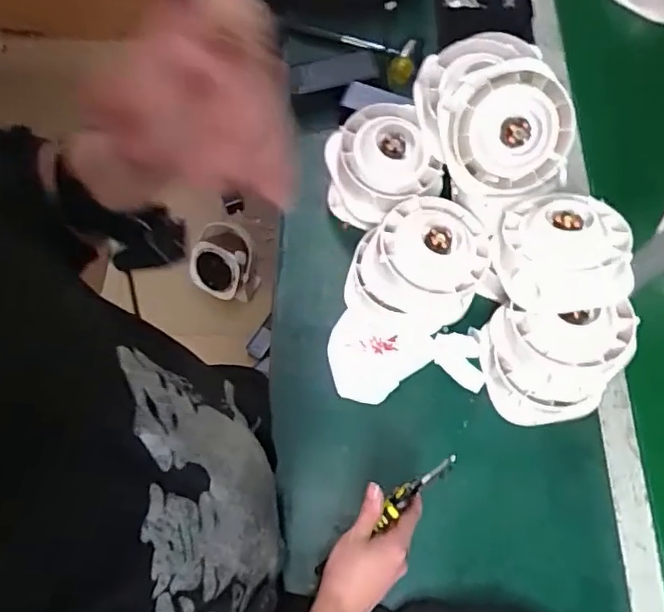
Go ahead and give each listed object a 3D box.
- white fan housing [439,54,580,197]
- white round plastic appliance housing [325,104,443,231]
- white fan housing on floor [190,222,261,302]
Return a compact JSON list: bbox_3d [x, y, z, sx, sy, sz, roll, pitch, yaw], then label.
[{"bbox_3d":[0.192,-0.192,0.644,0.139,0.043,0.140,7,117,13],"label":"white fan housing"},{"bbox_3d":[0.062,-0.171,0.751,0.128,0.107,0.128,0,70,1],"label":"white round plastic appliance housing"},{"bbox_3d":[-0.265,-0.103,1.495,0.145,0.181,0.180,16,69,8],"label":"white fan housing on floor"}]

